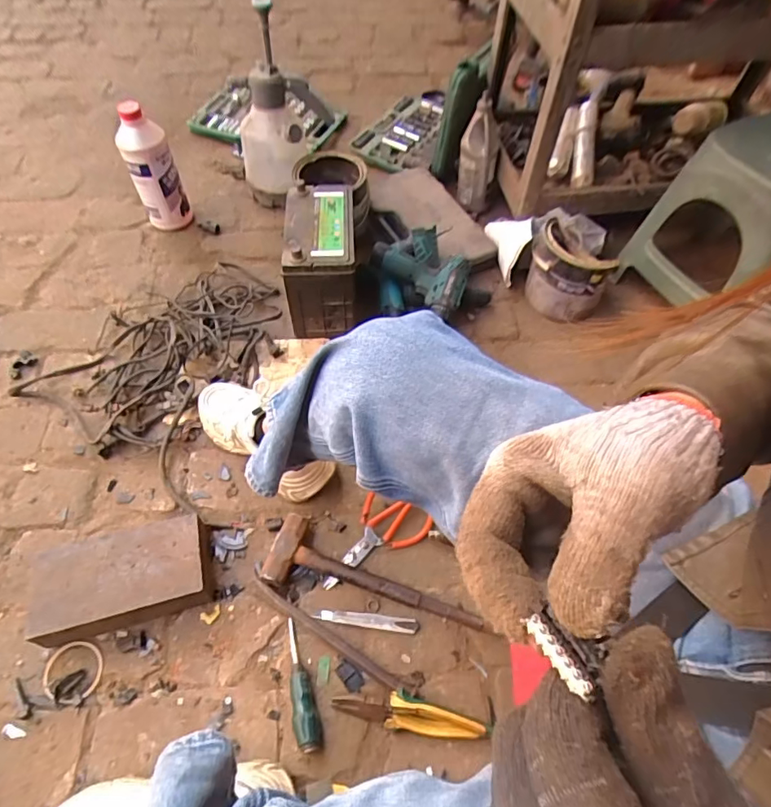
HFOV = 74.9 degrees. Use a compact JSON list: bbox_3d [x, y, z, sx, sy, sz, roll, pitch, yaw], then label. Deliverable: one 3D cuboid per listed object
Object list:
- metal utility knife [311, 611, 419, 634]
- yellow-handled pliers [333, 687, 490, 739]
[{"bbox_3d":[-0.026,0.301,0.698,0.143,0.007,0.018,5,57,1],"label":"metal utility knife"},{"bbox_3d":[0.032,0.387,0.631,0.192,0.044,0.041,9,57,3],"label":"yellow-handled pliers"}]

